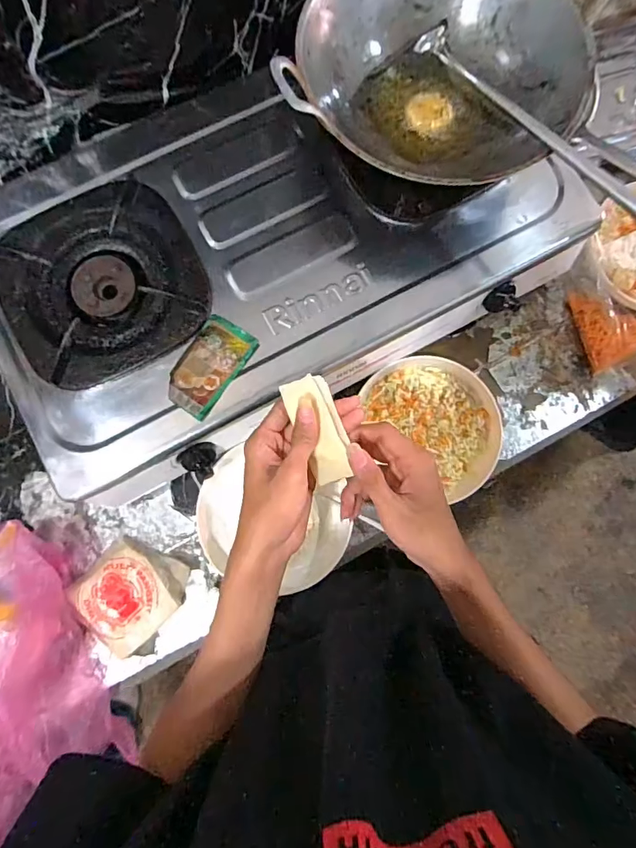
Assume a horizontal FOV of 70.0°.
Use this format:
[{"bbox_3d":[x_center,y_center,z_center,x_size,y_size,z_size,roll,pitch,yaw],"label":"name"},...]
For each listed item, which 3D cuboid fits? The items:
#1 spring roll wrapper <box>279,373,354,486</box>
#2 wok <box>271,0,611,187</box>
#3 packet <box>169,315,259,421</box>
[{"bbox_3d":[0.001,0.005,0.382,0.038,0.012,0.090,-20,96,-4],"label":"spring roll wrapper"},{"bbox_3d":[0.129,-0.381,0.484,0.290,0.120,0.246,15,82,1],"label":"wok"},{"bbox_3d":[-0.121,-0.065,0.501,0.065,0.012,0.107,35,83,4],"label":"packet"}]

